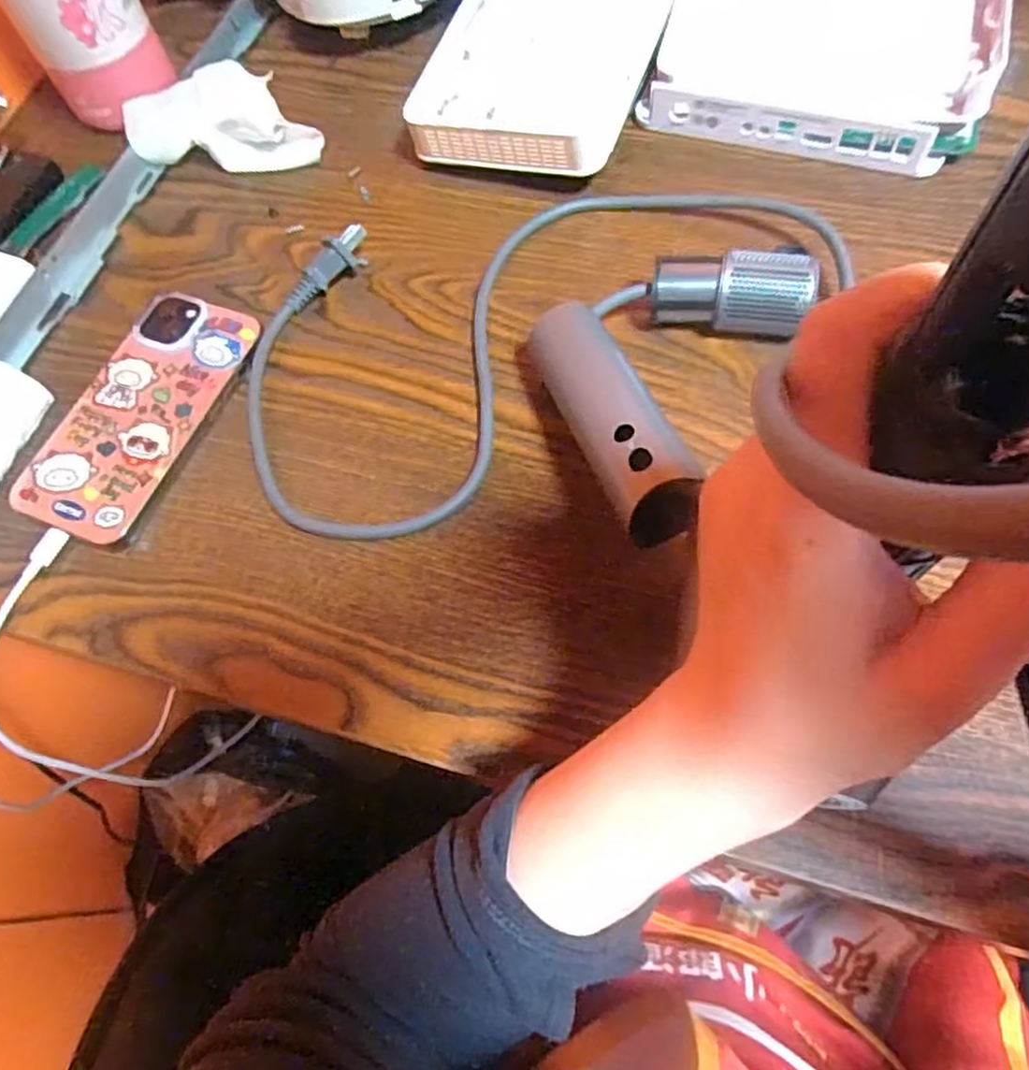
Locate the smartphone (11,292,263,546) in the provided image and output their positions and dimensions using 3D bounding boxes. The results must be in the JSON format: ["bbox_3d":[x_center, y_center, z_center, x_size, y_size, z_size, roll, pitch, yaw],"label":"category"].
[{"bbox_3d":[-0.191,-0.064,0.371,0.067,0.009,0.141,22,68,8],"label":"smartphone"}]

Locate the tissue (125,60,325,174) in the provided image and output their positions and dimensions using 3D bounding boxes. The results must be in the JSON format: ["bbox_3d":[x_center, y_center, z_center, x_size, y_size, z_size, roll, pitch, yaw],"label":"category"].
[{"bbox_3d":[-0.173,-0.254,0.438,0.110,0.034,0.050,-1,65,5],"label":"tissue"}]

